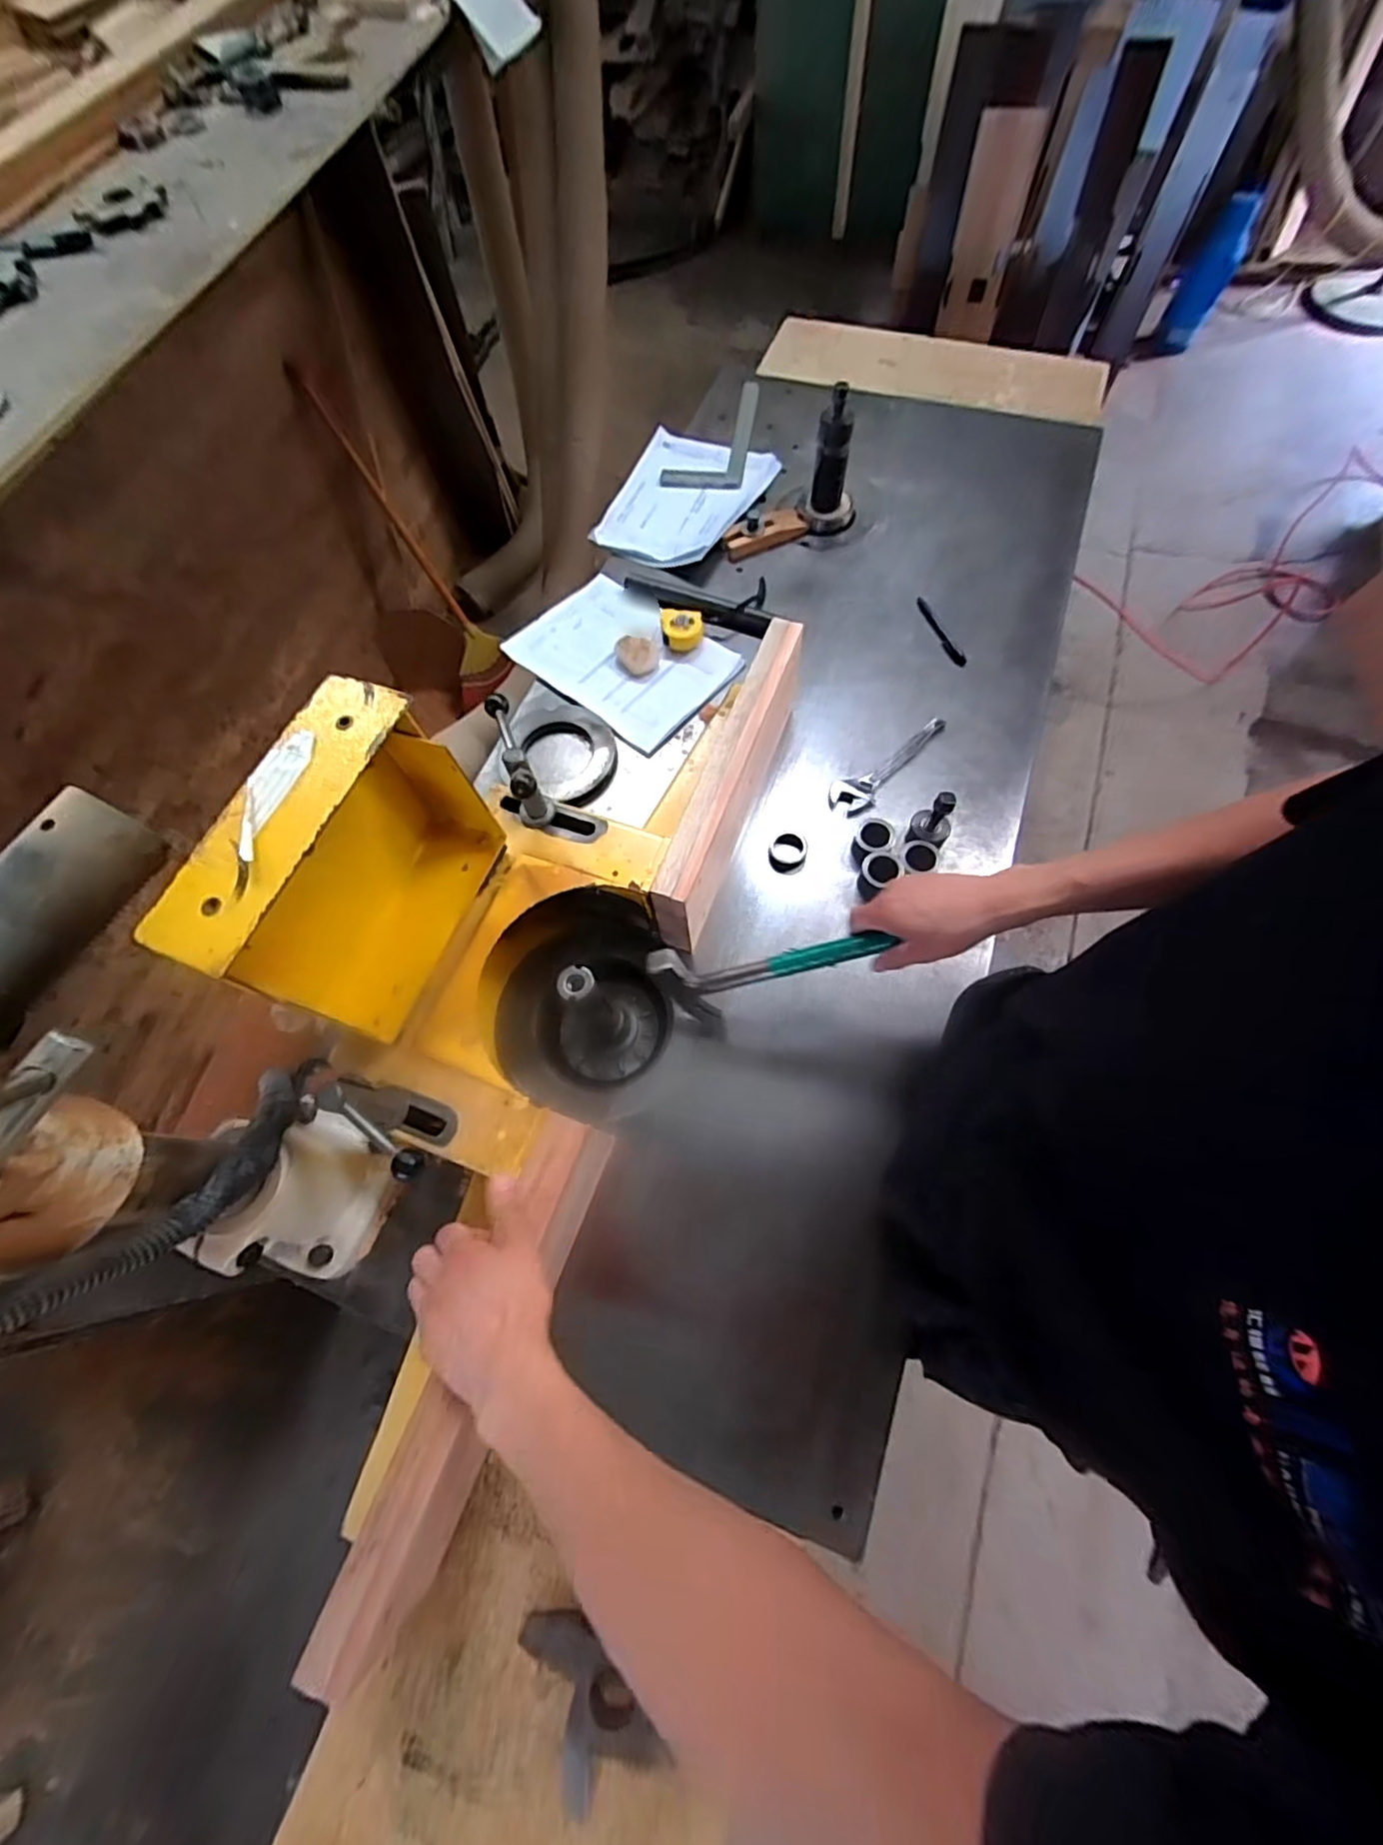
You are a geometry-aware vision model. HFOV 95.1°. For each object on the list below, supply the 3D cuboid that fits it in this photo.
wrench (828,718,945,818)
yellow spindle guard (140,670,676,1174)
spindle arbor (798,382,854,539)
[{"bbox_3d":[0.250,-0.206,0.806,0.050,0.008,0.195,42,75,17],"label":"wrench"},{"bbox_3d":[-0.186,-0.004,0.486,0.223,0.213,0.327,18,70,10],"label":"yellow spindle guard"},{"bbox_3d":[0.207,-0.666,0.925,0.086,0.165,0.069,8,68,6],"label":"spindle arbor"}]

